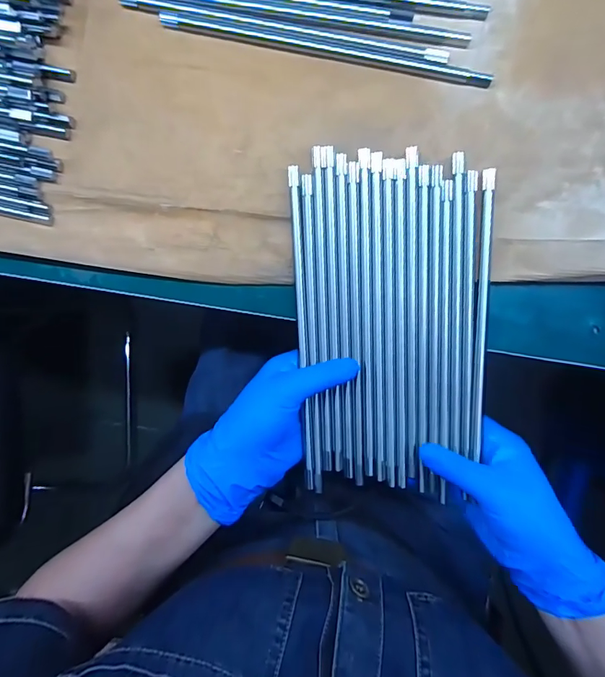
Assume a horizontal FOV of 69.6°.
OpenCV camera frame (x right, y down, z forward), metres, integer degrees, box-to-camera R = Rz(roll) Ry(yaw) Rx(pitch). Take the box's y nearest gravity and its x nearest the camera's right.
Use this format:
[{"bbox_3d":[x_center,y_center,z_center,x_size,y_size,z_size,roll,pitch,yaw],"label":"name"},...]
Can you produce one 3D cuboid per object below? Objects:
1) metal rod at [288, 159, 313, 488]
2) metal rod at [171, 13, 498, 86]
[{"bbox_3d":[0.000,-0.003,0.320,0.007,0.004,0.235,-3,96,4],"label":"metal rod"},{"bbox_3d":[0.014,-0.205,0.307,0.233,0.010,0.011,13,96,3],"label":"metal rod"}]

